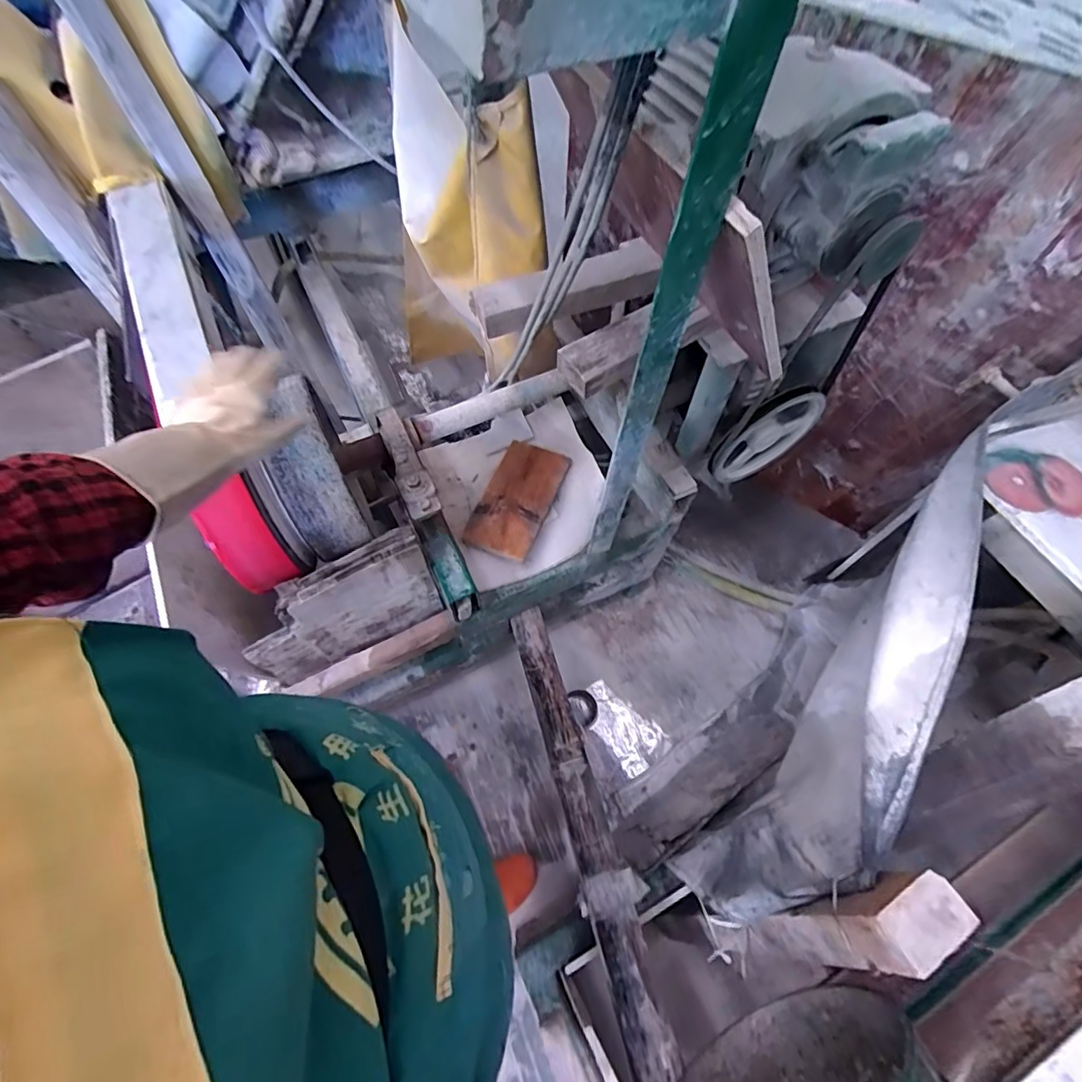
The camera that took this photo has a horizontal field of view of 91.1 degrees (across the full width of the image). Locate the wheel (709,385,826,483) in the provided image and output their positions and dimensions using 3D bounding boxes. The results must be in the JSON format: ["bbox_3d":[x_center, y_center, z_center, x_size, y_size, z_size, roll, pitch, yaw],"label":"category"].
[{"bbox_3d":[0.375,-0.169,0.873,0.201,0.215,0.019,-22,65,-11],"label":"wheel"}]

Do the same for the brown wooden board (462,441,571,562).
[{"bbox_3d":[-0.044,-0.076,0.963,0.121,0.018,0.228,21,65,10],"label":"brown wooden board"}]

